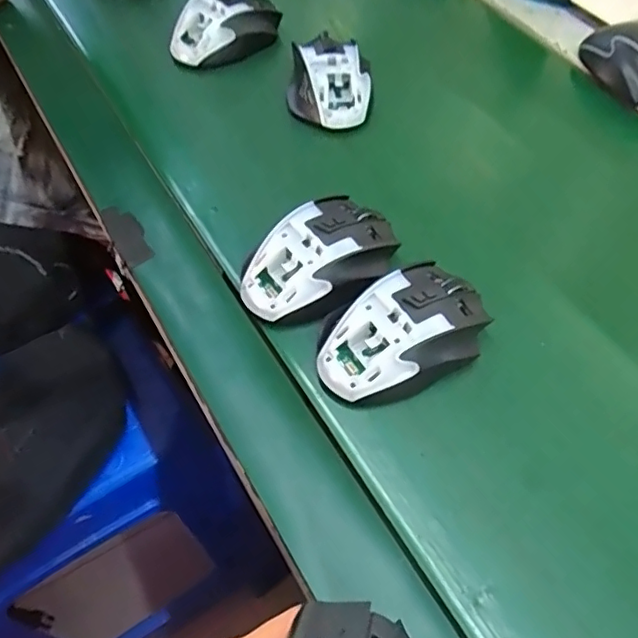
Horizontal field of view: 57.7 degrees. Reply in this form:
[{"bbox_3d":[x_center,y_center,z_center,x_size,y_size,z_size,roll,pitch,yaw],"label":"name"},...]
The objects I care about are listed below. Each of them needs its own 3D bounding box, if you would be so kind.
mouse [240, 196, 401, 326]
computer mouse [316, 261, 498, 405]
[{"bbox_3d":[0.003,-0.041,0.389,0.067,0.035,0.110,37,63,21],"label":"mouse"},{"bbox_3d":[0.052,0.006,0.361,0.112,0.037,0.070,-24,59,-18],"label":"computer mouse"}]

